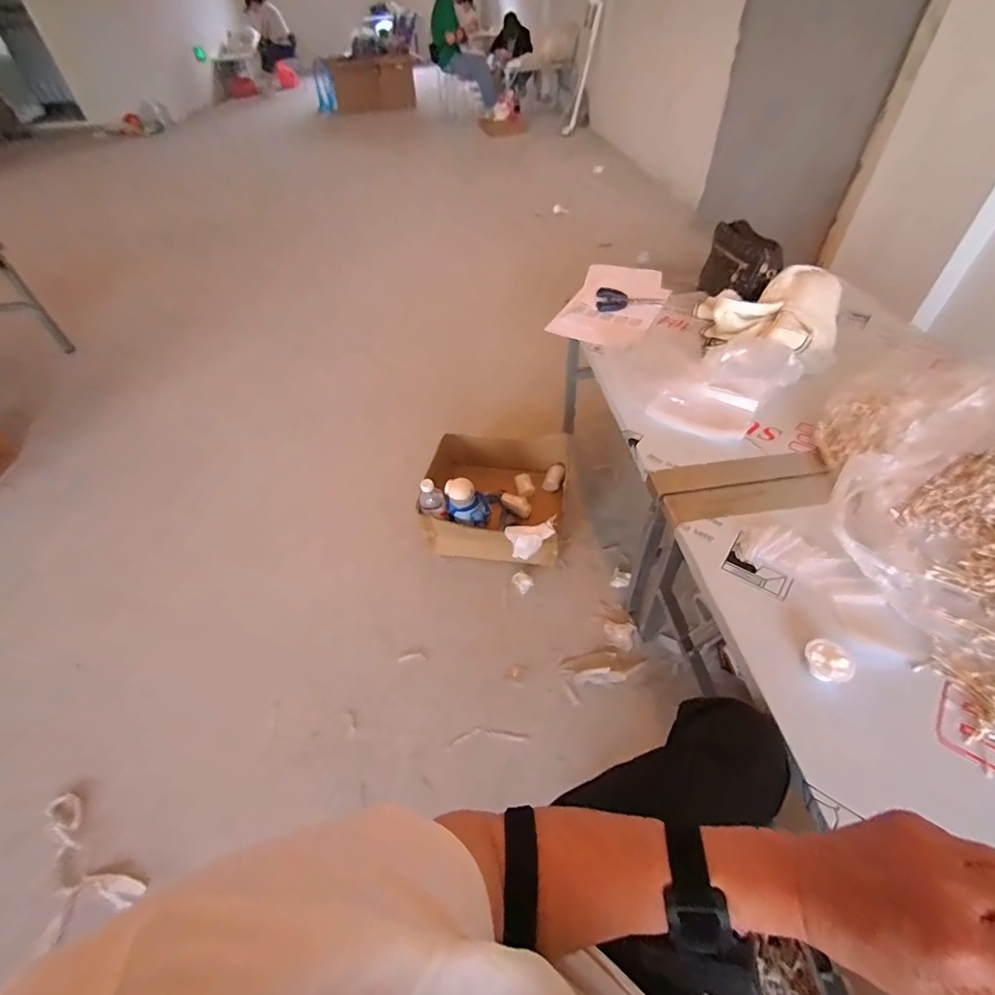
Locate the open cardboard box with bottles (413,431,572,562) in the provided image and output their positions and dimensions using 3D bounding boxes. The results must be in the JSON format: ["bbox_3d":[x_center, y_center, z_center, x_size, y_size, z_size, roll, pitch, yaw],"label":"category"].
[{"bbox_3d":[0.001,-0.002,1.316,0.399,0.187,0.353,7,49,10],"label":"open cardboard box with bottles"}]

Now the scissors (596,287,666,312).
[{"bbox_3d":[0.367,-0.542,1.299,0.183,0.025,0.094,5,48,9],"label":"scissors"}]

